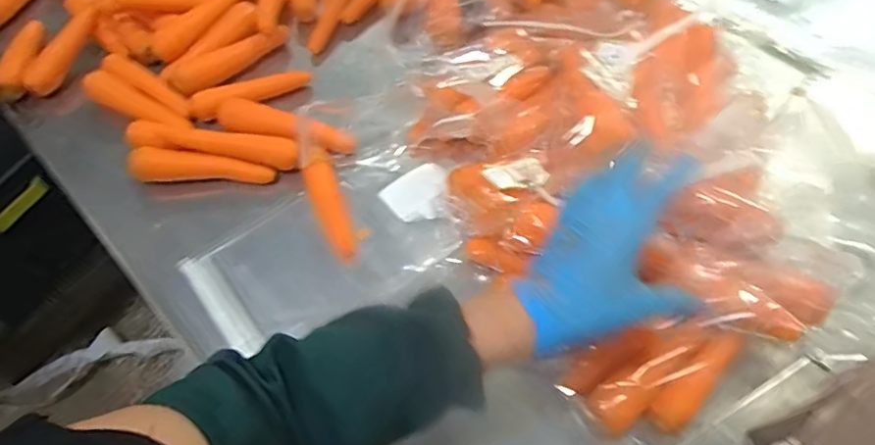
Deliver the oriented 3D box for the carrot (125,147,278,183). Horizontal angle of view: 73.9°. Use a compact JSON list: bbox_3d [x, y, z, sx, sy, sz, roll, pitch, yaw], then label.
[{"bbox_3d":[-0.300,-0.073,0.747,0.180,0.038,0.032,1,60,2],"label":"carrot"}]

